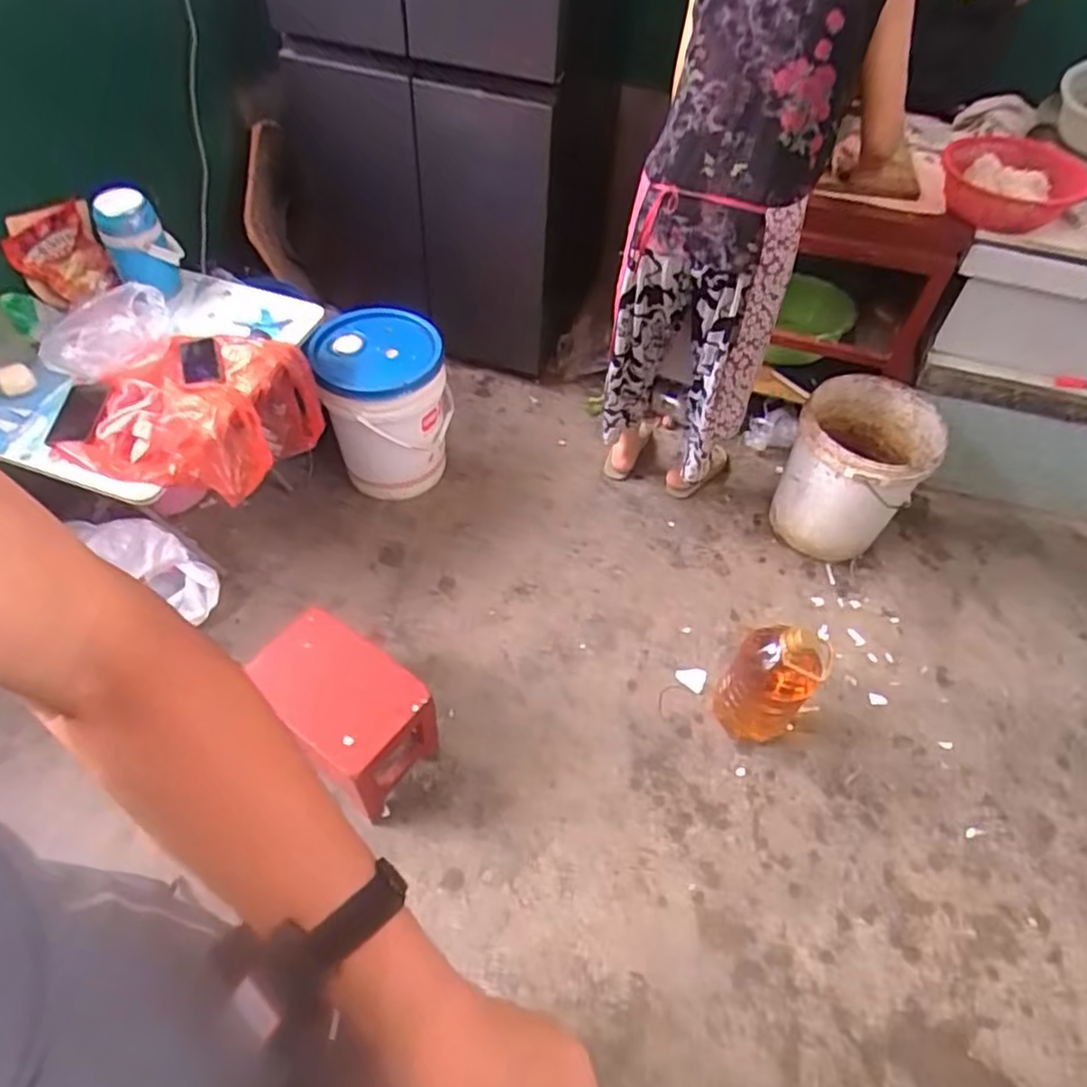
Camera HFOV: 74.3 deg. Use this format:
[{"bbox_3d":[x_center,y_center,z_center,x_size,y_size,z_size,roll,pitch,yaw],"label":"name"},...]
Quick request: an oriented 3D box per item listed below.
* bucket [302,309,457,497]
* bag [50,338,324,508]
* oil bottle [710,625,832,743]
[{"bbox_3d":[-0.402,-0.332,1.852,0.313,0.399,0.361,-7,51,-8],"label":"bucket"},{"bbox_3d":[-0.663,-0.234,1.413,0.323,0.229,0.390,2,50,-1],"label":"bag"},{"bbox_3d":[0.453,0.287,1.454,0.157,0.329,0.155,2,50,-3],"label":"oil bottle"}]

